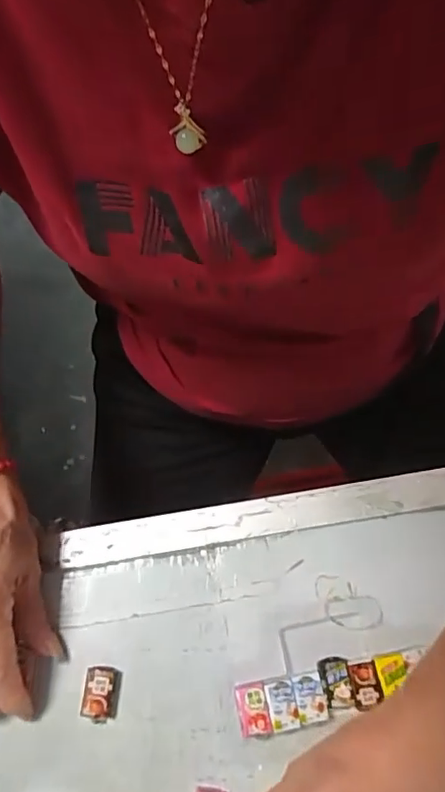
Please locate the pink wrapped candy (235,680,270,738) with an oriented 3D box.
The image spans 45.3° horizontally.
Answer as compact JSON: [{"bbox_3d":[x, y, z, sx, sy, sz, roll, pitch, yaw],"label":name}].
[{"bbox_3d":[0.017,0.182,0.311,0.017,0.010,0.026,-7,67,-2],"label":"pink wrapped candy"}]

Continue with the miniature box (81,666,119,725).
[{"bbox_3d":[-0.072,0.176,0.314,0.018,0.011,0.029,0,67,1],"label":"miniature box"}]

